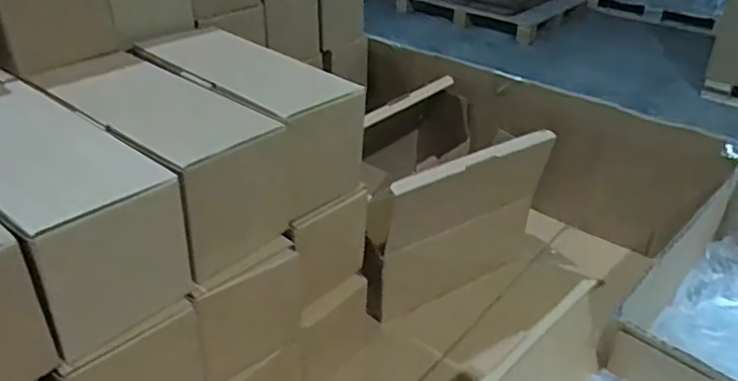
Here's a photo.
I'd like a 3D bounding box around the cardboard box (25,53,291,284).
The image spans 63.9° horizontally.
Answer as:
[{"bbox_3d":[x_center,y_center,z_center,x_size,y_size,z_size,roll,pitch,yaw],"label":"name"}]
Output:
[{"bbox_3d":[-0.172,-0.039,0.485,0.229,0.105,0.102,26,42,34],"label":"cardboard box"}]

